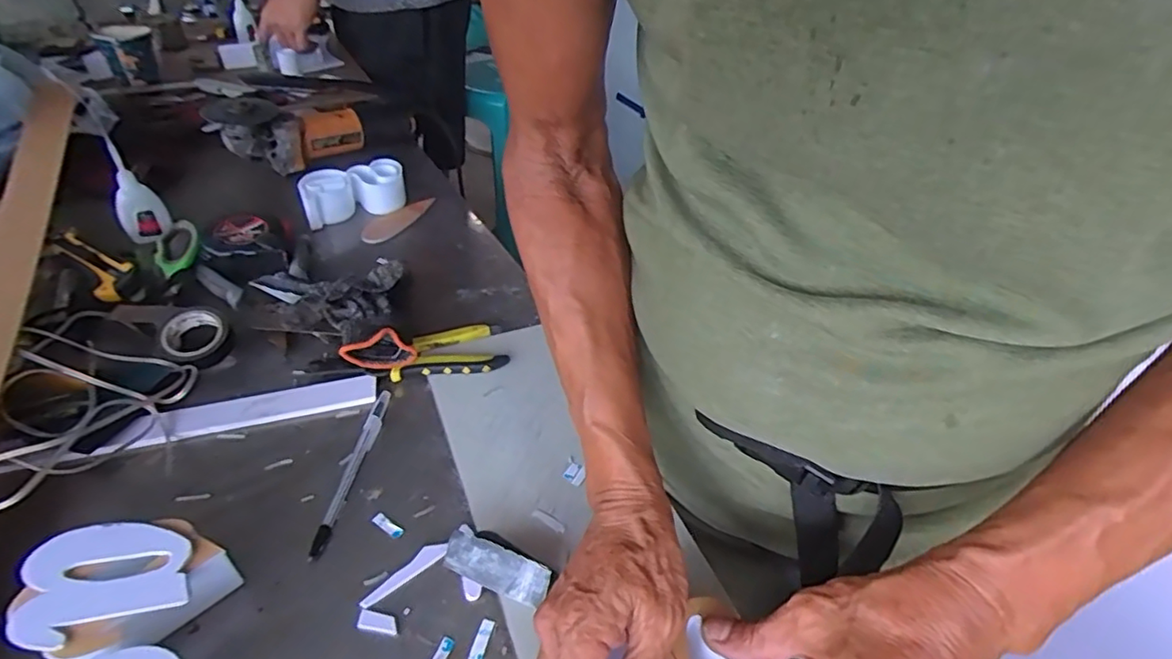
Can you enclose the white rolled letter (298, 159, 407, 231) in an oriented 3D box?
[{"bbox_3d":[-0.292,-0.174,0.763,0.130,0.047,0.063,-19,45,-24],"label":"white rolled letter"}]

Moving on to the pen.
[{"bbox_3d":[-0.178,0.104,0.461,0.012,0.008,0.149,5,40,1],"label":"pen"}]

